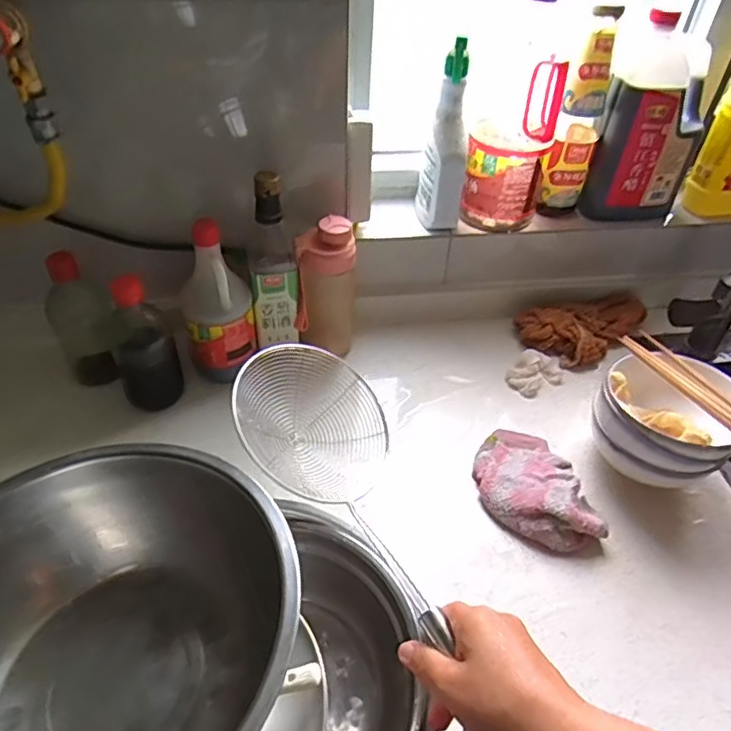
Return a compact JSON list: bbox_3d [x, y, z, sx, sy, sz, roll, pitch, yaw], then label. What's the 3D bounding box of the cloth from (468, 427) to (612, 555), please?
[{"bbox_3d":[0.186,0.134,0.666,0.105,0.040,0.158,-11,46,-13],"label":"cloth"}]

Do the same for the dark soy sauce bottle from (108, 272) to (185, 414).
[{"bbox_3d":[-0.271,-0.034,0.705,0.069,0.164,0.083,-18,48,-20],"label":"dark soy sauce bottle"}]

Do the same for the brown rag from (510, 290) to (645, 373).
[{"bbox_3d":[0.333,-0.053,0.870,0.212,0.046,0.109,-13,47,-16],"label":"brown rag"}]

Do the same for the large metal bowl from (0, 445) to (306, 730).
[{"bbox_3d":[-0.140,0.150,0.304,0.210,0.096,0.194,-30,53,-29],"label":"large metal bowl"}]

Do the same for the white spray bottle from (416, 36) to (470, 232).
[{"bbox_3d":[0.104,-0.286,0.753,0.061,0.217,0.059,7,45,4],"label":"white spray bottle"}]

